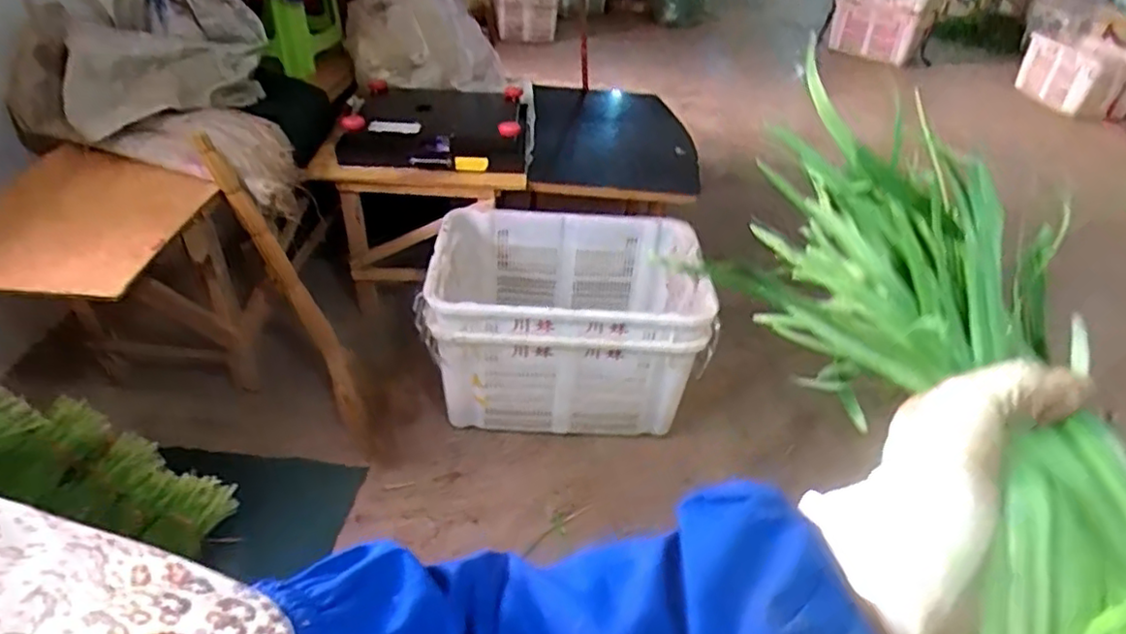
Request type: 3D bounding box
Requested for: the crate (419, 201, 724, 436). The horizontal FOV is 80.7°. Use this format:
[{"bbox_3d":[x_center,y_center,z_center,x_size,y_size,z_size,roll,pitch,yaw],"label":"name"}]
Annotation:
[{"bbox_3d":[0.001,0.018,1.830,0.711,0.425,0.505,-1,38,-7],"label":"crate"}]

